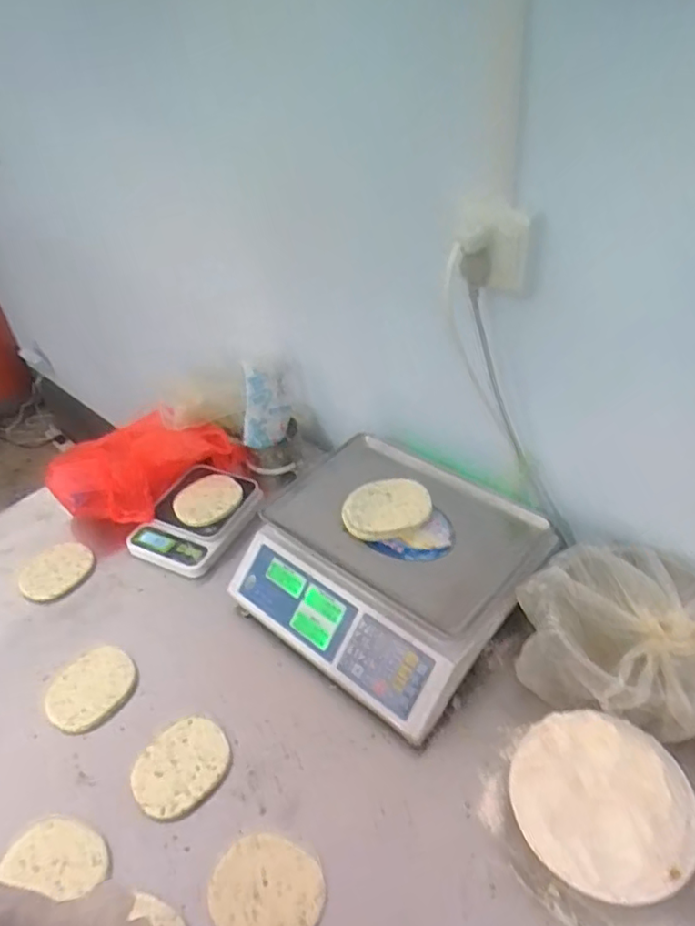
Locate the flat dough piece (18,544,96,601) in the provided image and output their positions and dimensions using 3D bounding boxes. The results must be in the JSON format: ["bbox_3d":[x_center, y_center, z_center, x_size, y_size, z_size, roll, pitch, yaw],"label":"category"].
[{"bbox_3d":[-0.448,0.164,0.951,0.108,0.008,0.101,-24,43,-21],"label":"flat dough piece"}]

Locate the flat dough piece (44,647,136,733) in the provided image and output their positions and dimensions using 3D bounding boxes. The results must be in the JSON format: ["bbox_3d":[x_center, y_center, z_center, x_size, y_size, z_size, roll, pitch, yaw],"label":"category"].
[{"bbox_3d":[-0.331,0.285,0.791,0.095,0.010,0.109,22,47,29],"label":"flat dough piece"}]

